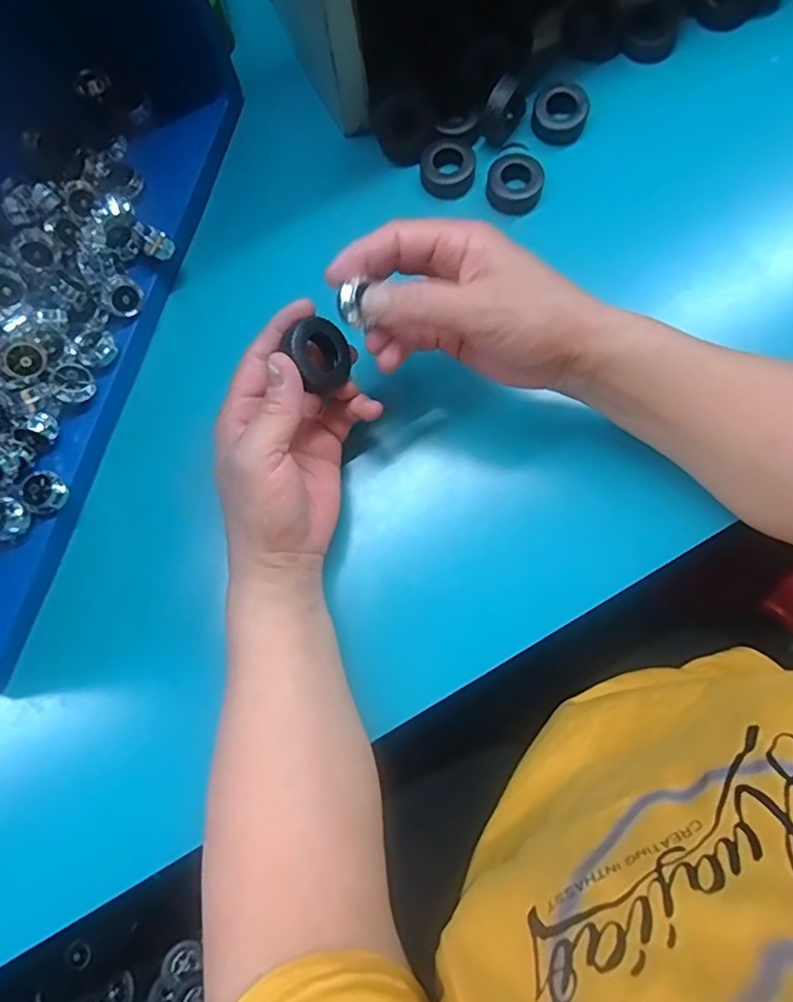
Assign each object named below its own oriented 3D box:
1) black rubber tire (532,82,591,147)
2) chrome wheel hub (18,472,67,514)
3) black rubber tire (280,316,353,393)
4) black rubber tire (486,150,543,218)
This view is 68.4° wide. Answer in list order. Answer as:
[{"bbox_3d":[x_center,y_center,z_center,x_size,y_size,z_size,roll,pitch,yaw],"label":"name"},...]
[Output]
[{"bbox_3d":[0.112,-0.265,0.399,0.036,0.017,0.038,17,80,4],"label":"black rubber tire"},{"bbox_3d":[-0.210,-0.005,0.348,0.019,0.014,0.025,19,81,5],"label":"chrome wheel hub"},{"bbox_3d":[-0.039,-0.076,0.306,0.009,0.038,0.037,1,63,41],"label":"black rubber tire"},{"bbox_3d":[0.079,-0.212,0.388,0.036,0.014,0.042,21,81,5],"label":"black rubber tire"}]

